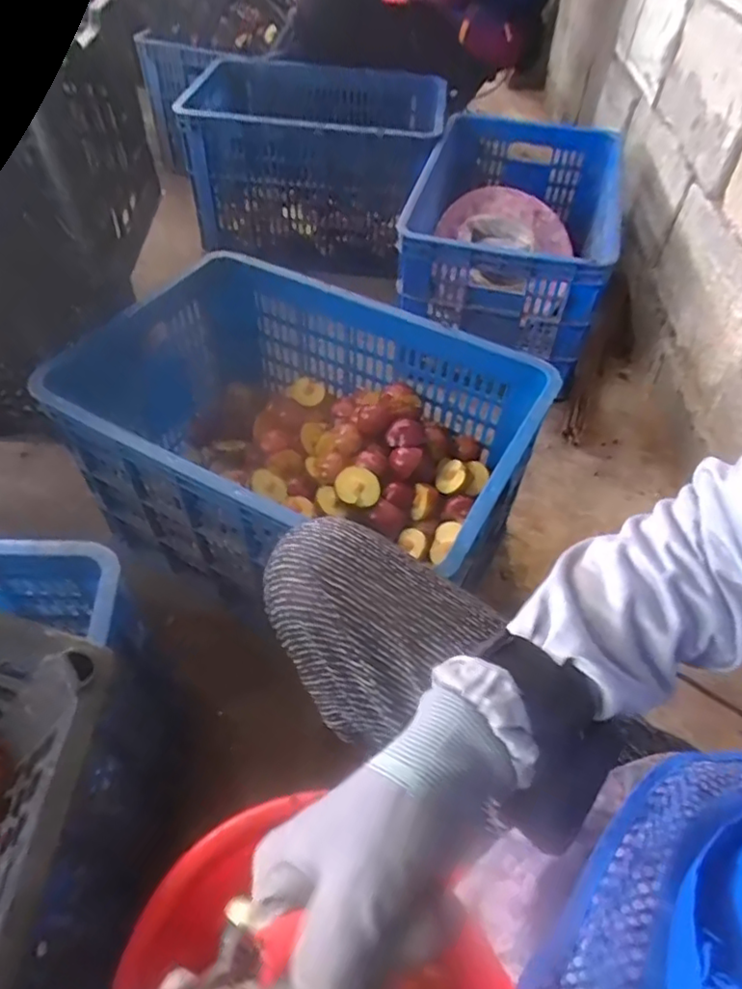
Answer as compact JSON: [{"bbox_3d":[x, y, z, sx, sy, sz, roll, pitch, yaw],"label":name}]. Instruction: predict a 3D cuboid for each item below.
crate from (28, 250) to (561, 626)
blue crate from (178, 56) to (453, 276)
[{"bbox_3d":[-0.106,-0.061,0.838,0.581,0.269,0.364,25,54,17],"label":"crate"},{"bbox_3d":[-0.125,-0.786,1.471,0.564,0.305,0.399,9,51,5],"label":"blue crate"}]

